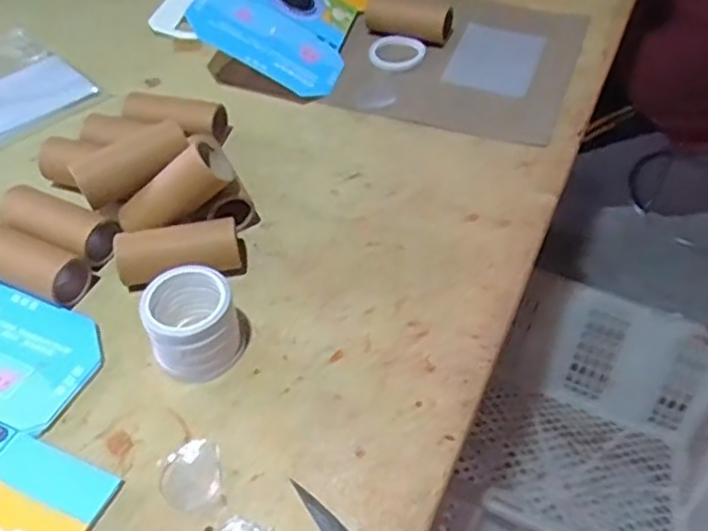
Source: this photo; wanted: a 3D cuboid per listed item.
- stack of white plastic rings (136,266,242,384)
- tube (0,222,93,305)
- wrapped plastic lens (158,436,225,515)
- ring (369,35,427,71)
[{"bbox_3d":[-0.087,0.033,0.384,0.047,0.051,0.042,-14,50,-12],"label":"stack of white plastic rings"},{"bbox_3d":[-0.200,-0.003,0.428,0.076,0.024,0.030,19,51,17],"label":"tube"},{"bbox_3d":[-0.082,0.104,0.351,0.031,0.004,0.037,-9,49,-8],"label":"wrapped plastic lens"},{"bbox_3d":[0.037,-0.185,0.607,0.048,0.007,0.051,0,48,0],"label":"ring"}]

